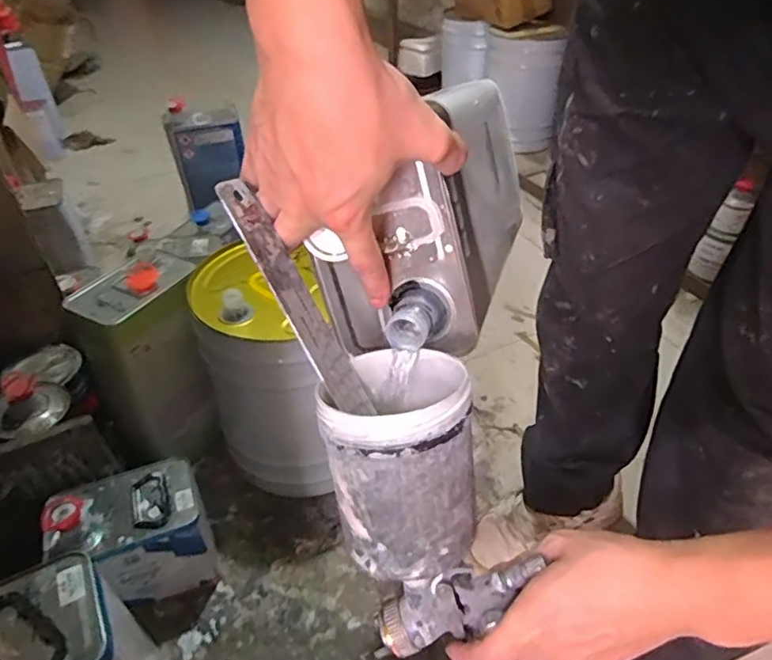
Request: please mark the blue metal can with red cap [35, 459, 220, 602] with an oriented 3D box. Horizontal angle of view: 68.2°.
[{"bbox_3d":[-0.324,0.269,0.745,0.167,0.200,0.114,-14,40,-15],"label":"blue metal can with red cap"}]

